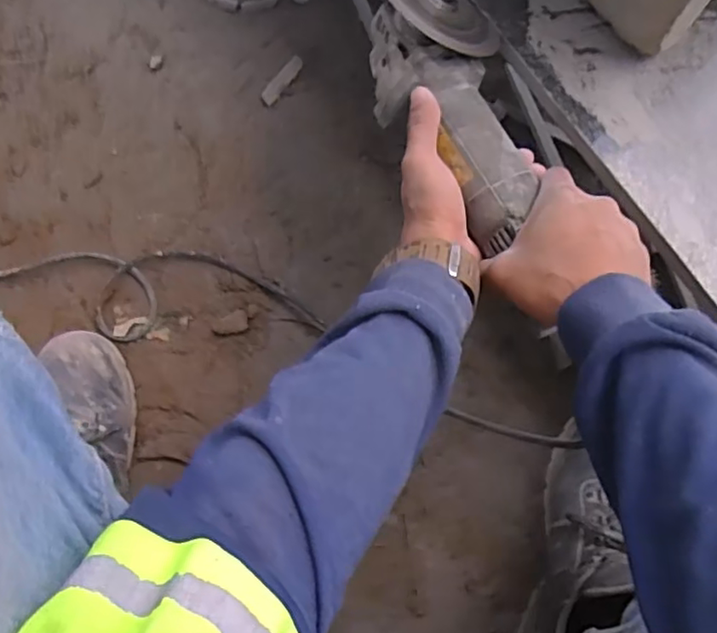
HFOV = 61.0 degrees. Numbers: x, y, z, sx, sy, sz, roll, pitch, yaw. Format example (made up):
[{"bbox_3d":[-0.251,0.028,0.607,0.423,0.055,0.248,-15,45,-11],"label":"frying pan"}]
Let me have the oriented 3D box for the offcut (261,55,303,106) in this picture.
[{"bbox_3d":[-0.089,-0.279,0.719,0.017,0.010,0.069,37,82,7],"label":"offcut"}]

